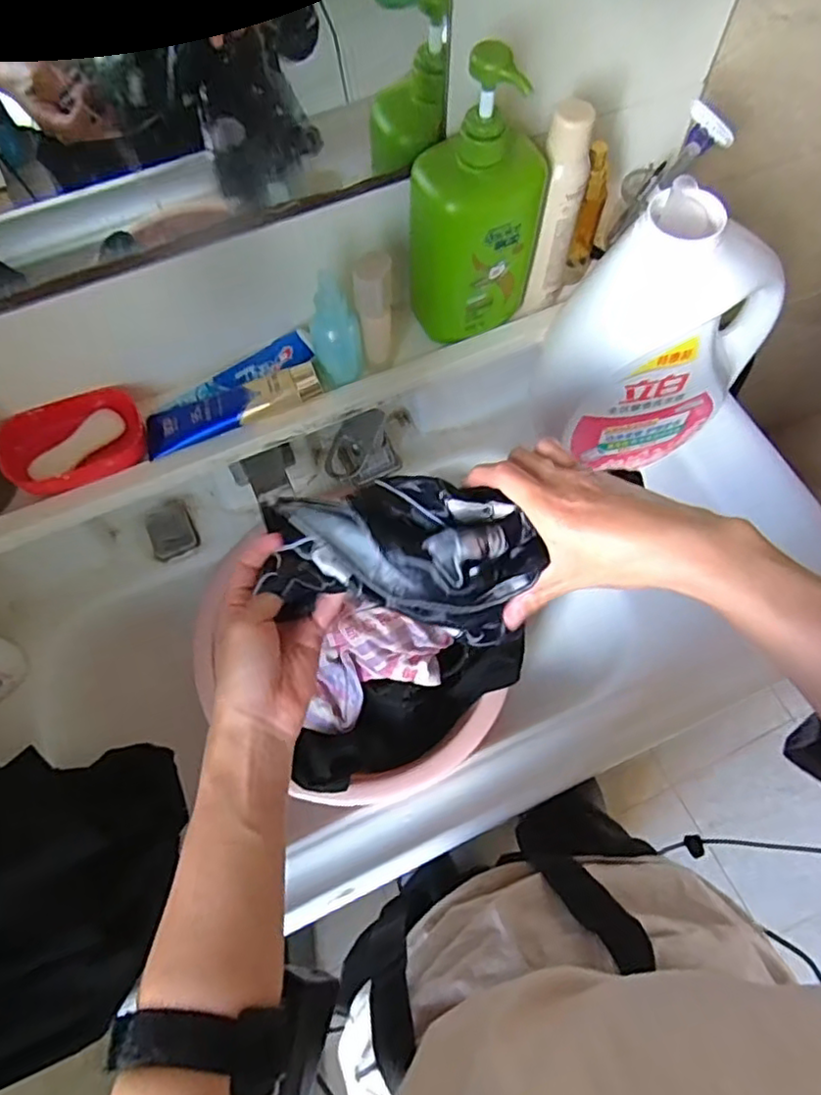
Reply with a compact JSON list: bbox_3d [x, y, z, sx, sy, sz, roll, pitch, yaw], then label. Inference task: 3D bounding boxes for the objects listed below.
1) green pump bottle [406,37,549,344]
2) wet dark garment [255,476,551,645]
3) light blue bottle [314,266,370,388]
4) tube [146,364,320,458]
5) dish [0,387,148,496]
[{"bbox_3d":[0.053,-0.270,0.517,0.104,0.216,0.063,-10,66,-5],"label":"green pump bottle"},{"bbox_3d":[-0.007,0.003,0.418,0.167,0.079,0.083,4,66,1],"label":"wet dark garment"},{"bbox_3d":[-0.061,-0.185,0.549,0.036,0.103,0.029,-37,71,-16],"label":"light blue bottle"},{"bbox_3d":[-0.157,-0.126,0.562,0.154,0.034,0.044,-18,67,-9],"label":"tube"},{"bbox_3d":[-0.290,-0.092,0.557,0.114,0.030,0.081,-29,69,-13],"label":"dish"}]

